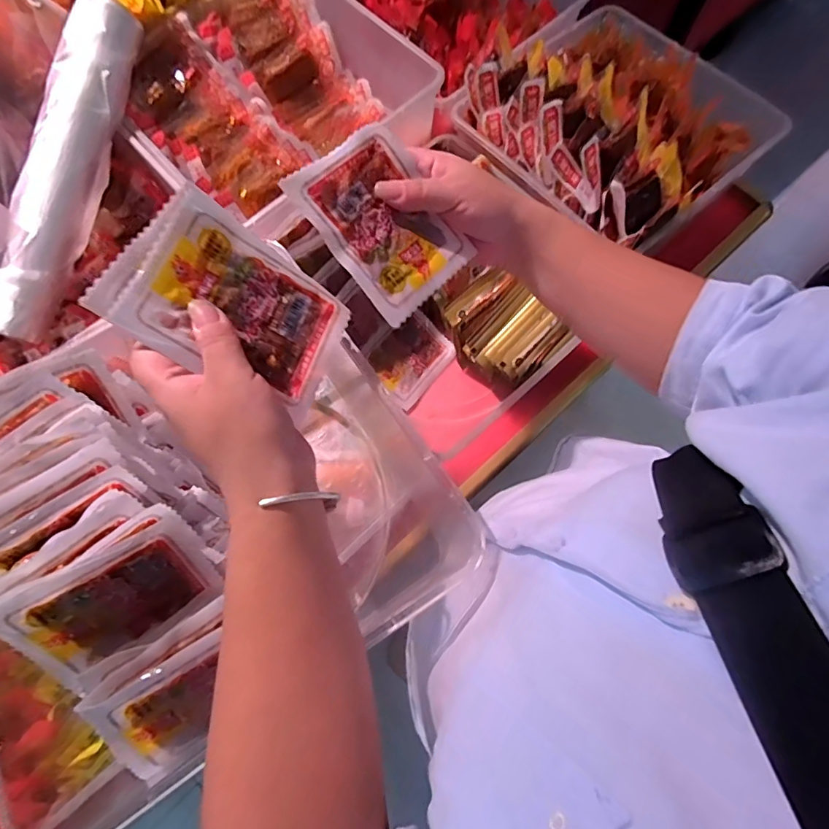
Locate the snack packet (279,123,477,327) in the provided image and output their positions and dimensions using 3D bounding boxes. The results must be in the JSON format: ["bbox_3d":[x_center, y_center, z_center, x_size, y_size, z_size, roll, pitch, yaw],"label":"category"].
[{"bbox_3d":[-0.019,-0.128,0.319,0.087,0.006,0.109,-45,105,-21],"label":"snack packet"}]

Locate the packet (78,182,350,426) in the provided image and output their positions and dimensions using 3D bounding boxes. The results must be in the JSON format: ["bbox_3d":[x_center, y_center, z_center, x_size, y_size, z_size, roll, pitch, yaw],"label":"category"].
[{"bbox_3d":[-0.100,-0.060,0.272,0.119,0.011,0.090,36,61,-25],"label":"packet"}]

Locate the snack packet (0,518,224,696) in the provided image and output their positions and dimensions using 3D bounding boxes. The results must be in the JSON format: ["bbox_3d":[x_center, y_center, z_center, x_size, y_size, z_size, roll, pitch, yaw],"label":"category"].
[{"bbox_3d":[-0.194,0.123,0.312,0.110,0.089,0.009,-32,40,-17],"label":"snack packet"}]

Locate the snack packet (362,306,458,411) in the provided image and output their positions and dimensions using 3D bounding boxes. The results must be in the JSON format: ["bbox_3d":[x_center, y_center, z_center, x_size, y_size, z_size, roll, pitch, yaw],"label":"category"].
[{"bbox_3d":[-0.004,-0.073,0.621,0.084,0.005,0.107,44,78,-10],"label":"snack packet"}]

